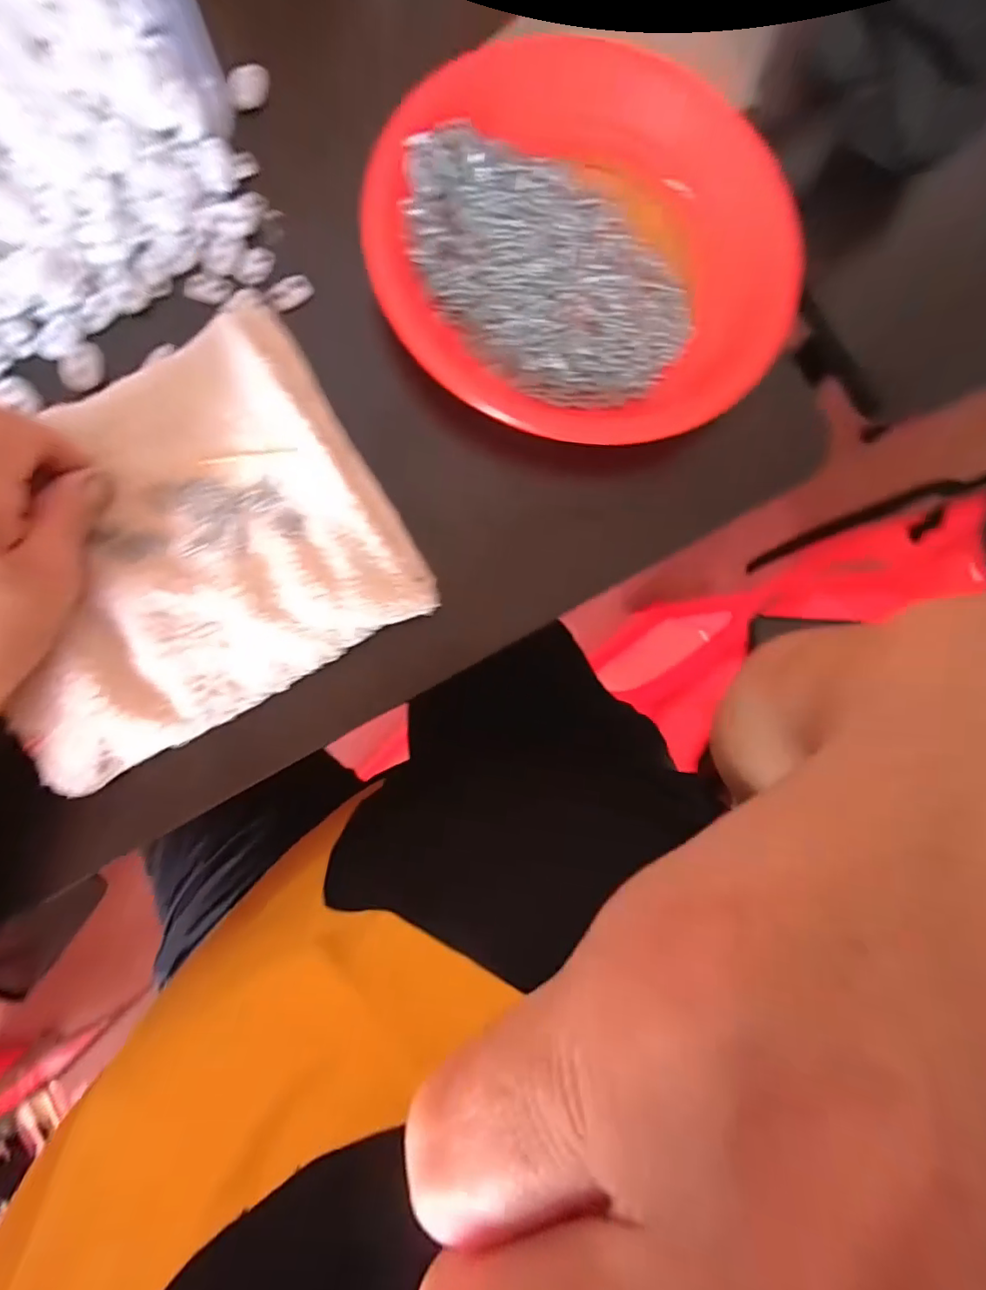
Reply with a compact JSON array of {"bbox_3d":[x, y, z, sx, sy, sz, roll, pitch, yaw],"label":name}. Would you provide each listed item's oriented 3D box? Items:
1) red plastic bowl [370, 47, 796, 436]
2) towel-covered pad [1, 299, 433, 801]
[{"bbox_3d":[0.051,-0.220,0.312,0.227,0.032,0.215,1,85,-6],"label":"red plastic bowl"},{"bbox_3d":[-0.146,-0.051,0.258,0.182,0.018,0.168,-29,89,-8],"label":"towel-covered pad"}]

